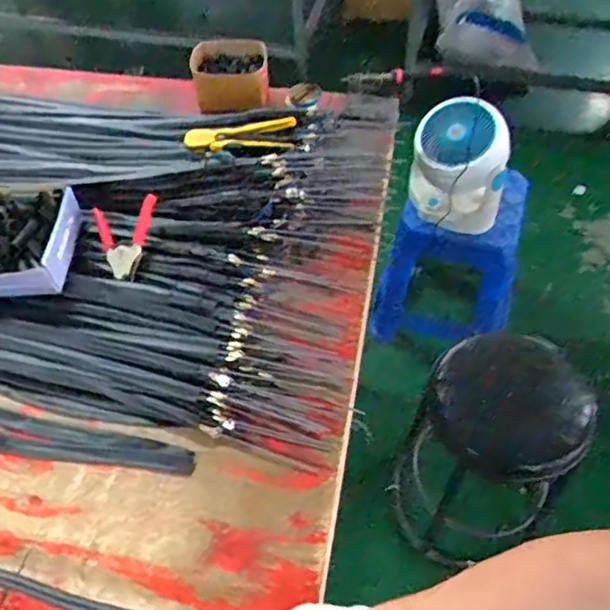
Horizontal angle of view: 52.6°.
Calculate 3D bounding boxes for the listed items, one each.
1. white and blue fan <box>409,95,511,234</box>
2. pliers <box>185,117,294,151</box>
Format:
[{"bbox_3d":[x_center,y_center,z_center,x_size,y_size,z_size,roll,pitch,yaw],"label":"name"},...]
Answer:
[{"bbox_3d":[0.341,-0.324,1.349,0.208,0.304,0.200,9,55,9],"label":"white and blue fan"},{"bbox_3d":[-0.123,-0.311,1.137,0.219,0.028,0.089,2,51,22],"label":"pliers"}]

